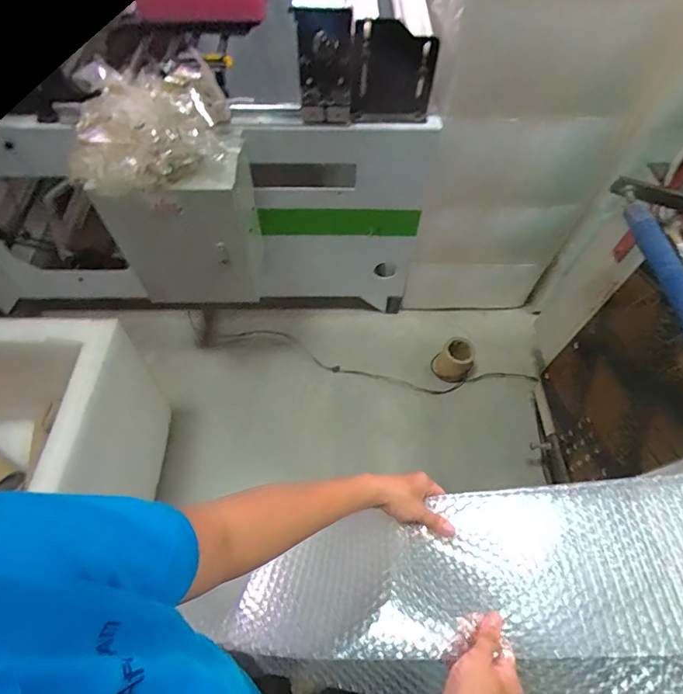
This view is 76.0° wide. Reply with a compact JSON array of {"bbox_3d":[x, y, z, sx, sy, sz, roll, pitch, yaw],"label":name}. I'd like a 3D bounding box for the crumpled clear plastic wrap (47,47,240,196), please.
[{"bbox_3d":[-0.365,-0.411,0.859,0.312,0.191,0.261,-24,63,-14],"label":"crumpled clear plastic wrap"}]

